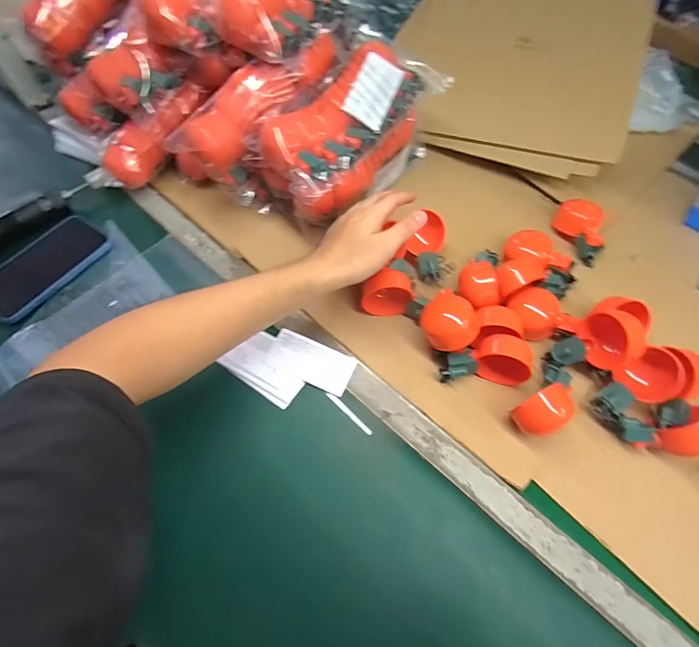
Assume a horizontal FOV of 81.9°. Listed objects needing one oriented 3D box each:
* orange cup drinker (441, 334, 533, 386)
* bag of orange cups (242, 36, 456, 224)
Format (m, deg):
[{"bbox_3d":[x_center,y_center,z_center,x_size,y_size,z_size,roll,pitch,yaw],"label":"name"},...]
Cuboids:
[{"bbox_3d":[0.156,0.044,0.466,0.101,0.047,0.052,5,63,1],"label":"orange cup drinker"},{"bbox_3d":[-0.004,-0.252,0.556,0.130,0.147,0.265,38,67,17],"label":"bag of orange cups"}]

